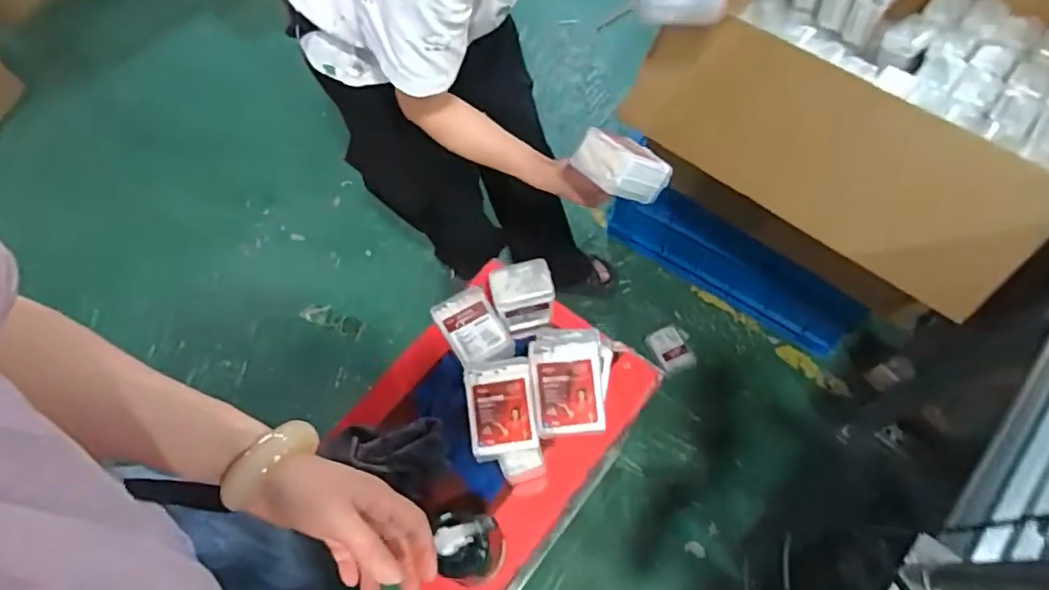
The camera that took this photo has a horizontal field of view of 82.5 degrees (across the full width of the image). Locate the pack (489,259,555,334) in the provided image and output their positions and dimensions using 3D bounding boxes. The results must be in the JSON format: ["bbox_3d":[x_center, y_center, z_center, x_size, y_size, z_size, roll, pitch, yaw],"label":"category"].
[{"bbox_3d":[-0.002,0.005,0.794,0.079,0.104,0.059,-11,64,-2],"label":"pack"}]

